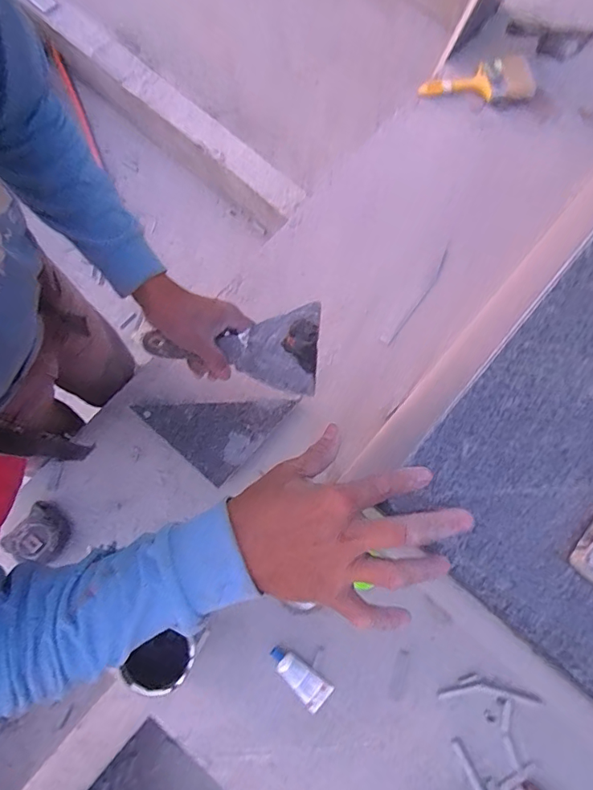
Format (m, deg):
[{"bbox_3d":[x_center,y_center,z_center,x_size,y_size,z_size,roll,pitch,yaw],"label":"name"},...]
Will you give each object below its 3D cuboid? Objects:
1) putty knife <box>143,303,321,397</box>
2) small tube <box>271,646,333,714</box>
[{"bbox_3d":[-0.073,-0.060,0.521,0.193,0.023,0.099,5,77,-1],"label":"putty knife"},{"bbox_3d":[0.003,0.441,0.702,0.108,0.022,0.046,41,79,7],"label":"small tube"}]

